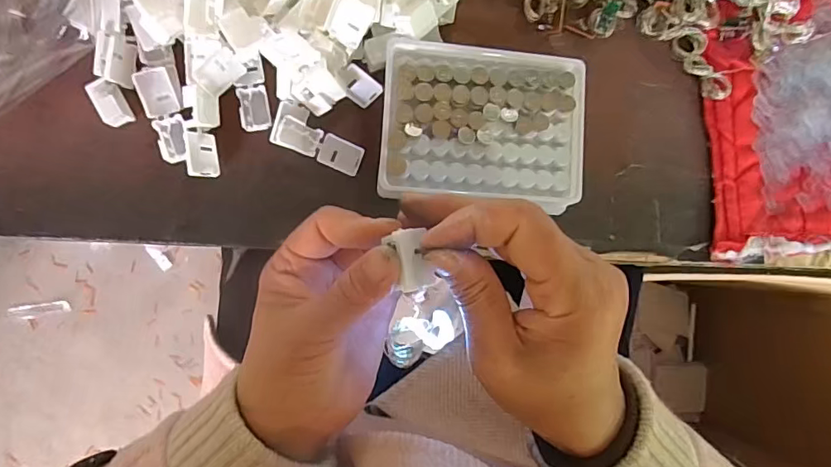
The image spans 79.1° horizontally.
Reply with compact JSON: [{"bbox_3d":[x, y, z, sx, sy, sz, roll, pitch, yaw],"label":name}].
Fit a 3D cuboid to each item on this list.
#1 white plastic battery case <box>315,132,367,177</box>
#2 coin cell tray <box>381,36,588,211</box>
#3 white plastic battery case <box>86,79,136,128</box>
[{"bbox_3d":[-0.049,-0.052,0.328,0.028,0.007,0.021,20,85,-7],"label":"white plastic battery case"},{"bbox_3d":[0.043,-0.069,0.330,0.129,0.035,0.098,4,87,-8],"label":"coin cell tray"},{"bbox_3d":[-0.184,-0.079,0.304,0.017,0.014,0.025,-25,91,-9],"label":"white plastic battery case"}]

